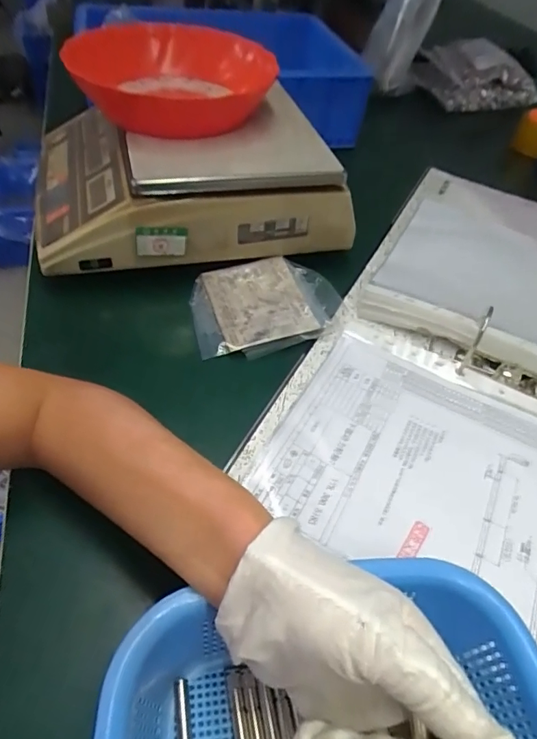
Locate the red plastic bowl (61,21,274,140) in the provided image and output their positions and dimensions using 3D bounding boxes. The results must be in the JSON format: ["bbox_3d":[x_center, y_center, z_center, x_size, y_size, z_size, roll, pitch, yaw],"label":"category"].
[{"bbox_3d":[-0.100,-0.284,0.471,0.192,0.058,0.159,12,50,6],"label":"red plastic bowl"}]

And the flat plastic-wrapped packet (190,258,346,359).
[{"bbox_3d":[0.000,-0.065,0.473,0.147,0.020,0.107,-9,52,-12],"label":"flat plastic-wrapped packet"}]

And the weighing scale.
[{"bbox_3d":[-0.089,-0.213,0.525,0.309,0.114,0.220,-10,52,-13],"label":"weighing scale"}]

